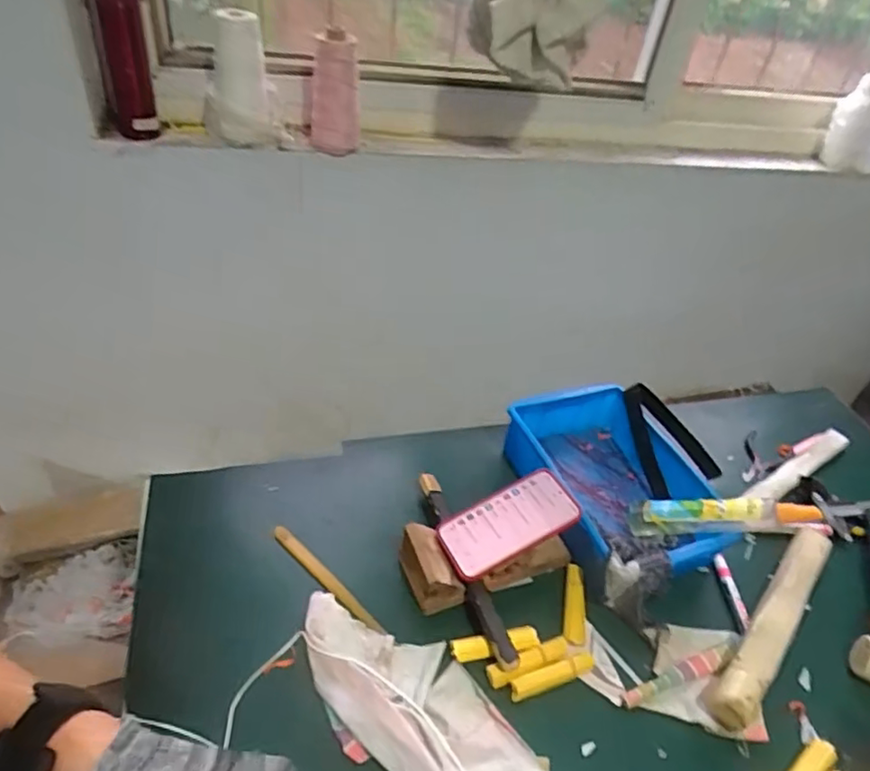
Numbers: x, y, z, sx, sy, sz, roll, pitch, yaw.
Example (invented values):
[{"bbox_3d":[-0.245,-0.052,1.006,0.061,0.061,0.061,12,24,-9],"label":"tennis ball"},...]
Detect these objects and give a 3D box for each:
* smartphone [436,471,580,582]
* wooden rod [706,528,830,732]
[{"bbox_3d":[0.090,0.163,0.712,0.169,0.013,0.074,-25,56,-14],"label":"smartphone"},{"bbox_3d":[0.415,0.269,0.716,0.048,0.045,0.345,35,47,28],"label":"wooden rod"}]

